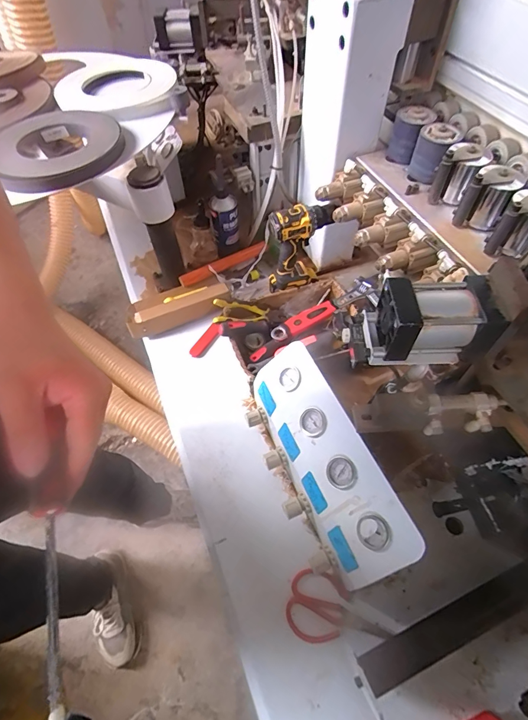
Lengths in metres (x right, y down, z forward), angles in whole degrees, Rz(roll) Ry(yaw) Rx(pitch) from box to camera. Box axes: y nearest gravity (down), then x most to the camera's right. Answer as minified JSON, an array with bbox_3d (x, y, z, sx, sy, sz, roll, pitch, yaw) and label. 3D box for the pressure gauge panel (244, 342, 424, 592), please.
[{"bbox_3d":[0.087,0.166,0.622,0.061,0.194,0.365,9,44,-46],"label":"pressure gauge panel"}]

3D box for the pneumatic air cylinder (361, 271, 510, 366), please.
[{"bbox_3d":[0.194,-0.047,0.454,0.129,0.083,0.074,0,57,1],"label":"pneumatic air cylinder"}]

